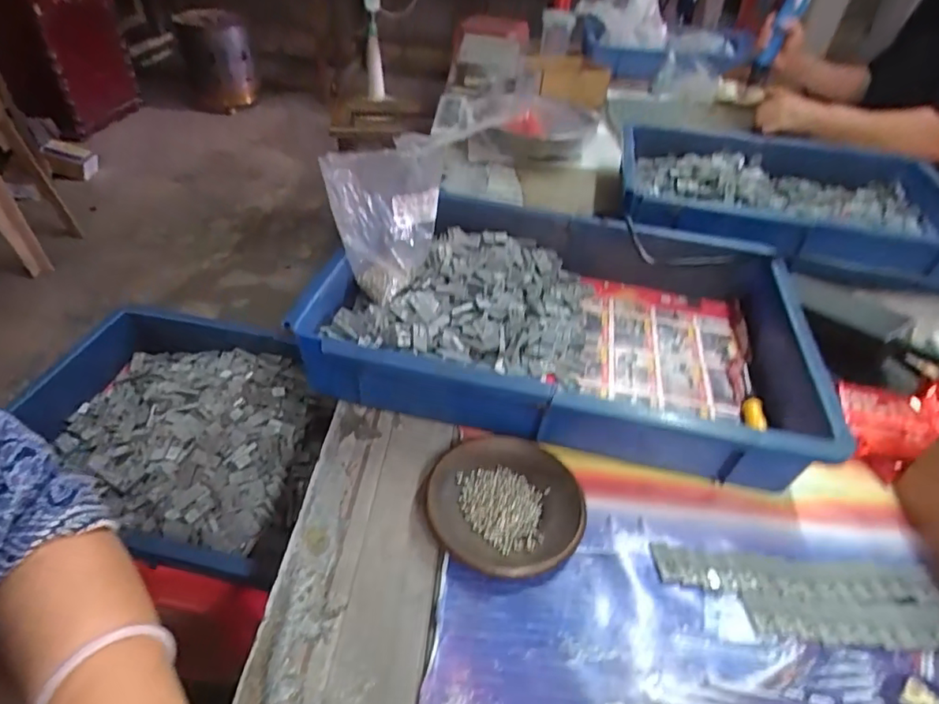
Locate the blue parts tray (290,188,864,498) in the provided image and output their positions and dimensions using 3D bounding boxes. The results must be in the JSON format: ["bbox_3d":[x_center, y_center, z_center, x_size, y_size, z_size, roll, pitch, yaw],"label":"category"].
[{"bbox_3d":[0.088,-0.033,0.522,0.416,0.074,0.284,11,42,6],"label":"blue parts tray"}]

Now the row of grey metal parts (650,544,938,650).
[{"bbox_3d":[0.228,0.166,0.373,0.193,0.004,0.055,6,42,1],"label":"row of grey metal parts"}]

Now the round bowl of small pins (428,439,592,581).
[{"bbox_3d":[0.026,0.110,0.401,0.108,0.018,0.109,3,42,-3],"label":"round bowl of small pins"}]

